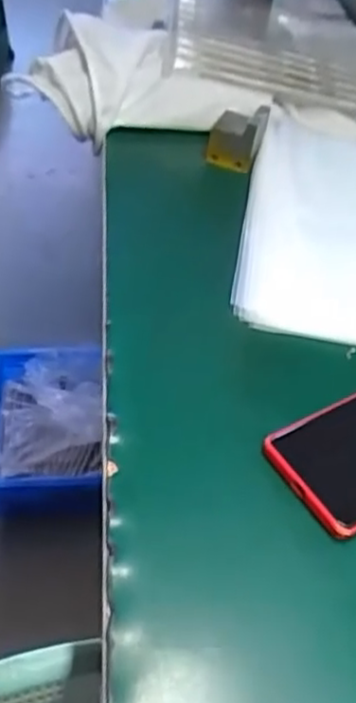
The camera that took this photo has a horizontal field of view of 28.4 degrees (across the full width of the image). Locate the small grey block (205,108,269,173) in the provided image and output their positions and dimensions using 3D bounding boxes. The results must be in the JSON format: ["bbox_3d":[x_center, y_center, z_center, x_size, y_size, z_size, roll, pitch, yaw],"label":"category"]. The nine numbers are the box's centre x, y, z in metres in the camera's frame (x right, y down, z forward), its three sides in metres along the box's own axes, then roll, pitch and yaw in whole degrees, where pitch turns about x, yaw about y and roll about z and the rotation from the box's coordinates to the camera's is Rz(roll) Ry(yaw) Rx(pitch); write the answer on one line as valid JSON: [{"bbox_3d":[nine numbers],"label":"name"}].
[{"bbox_3d":[0.056,-0.204,0.666,0.049,0.051,0.036,25,48,16],"label":"small grey block"}]

